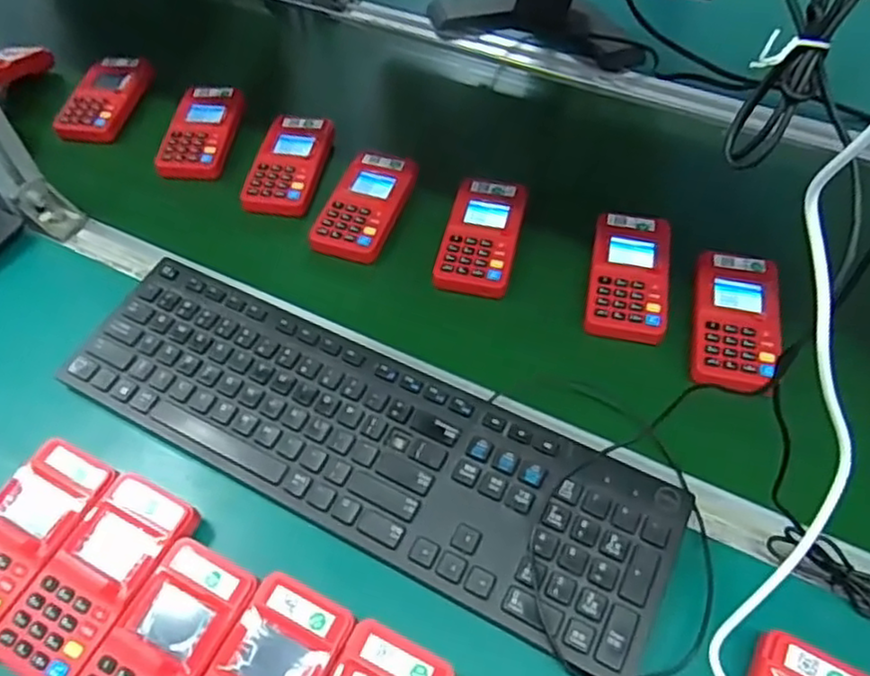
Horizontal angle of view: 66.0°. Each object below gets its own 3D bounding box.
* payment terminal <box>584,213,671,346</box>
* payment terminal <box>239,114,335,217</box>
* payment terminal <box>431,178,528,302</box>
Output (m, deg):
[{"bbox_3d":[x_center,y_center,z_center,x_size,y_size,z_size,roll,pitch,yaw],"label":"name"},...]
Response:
[{"bbox_3d":[0.161,-0.053,0.554,0.061,0.021,0.120,9,53,9],"label":"payment terminal"},{"bbox_3d":[-0.140,-0.167,0.648,0.066,0.026,0.121,6,53,7],"label":"payment terminal"},{"bbox_3d":[0.042,-0.090,0.584,0.063,0.021,0.121,10,53,10],"label":"payment terminal"}]

